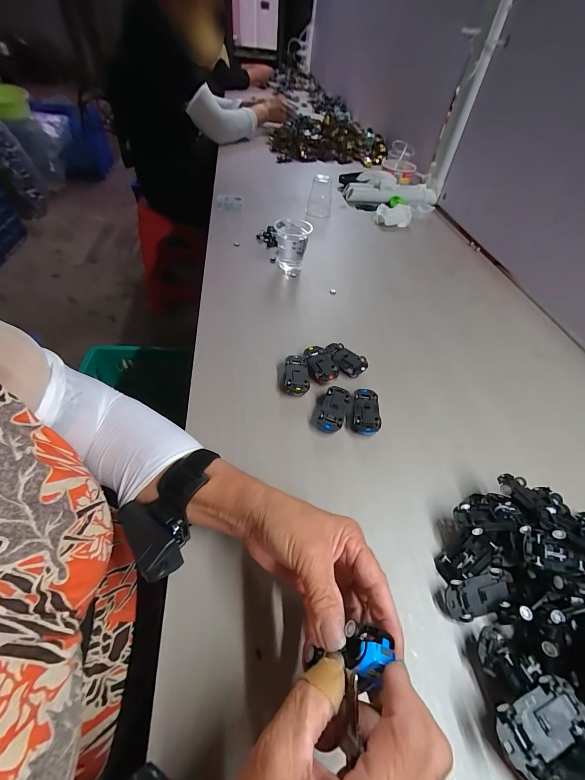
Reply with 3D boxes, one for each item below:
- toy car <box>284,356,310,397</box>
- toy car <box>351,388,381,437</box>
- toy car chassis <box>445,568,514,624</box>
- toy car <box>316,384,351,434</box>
[{"bbox_3d":[0.005,-0.019,0.421,0.031,0.018,0.063,2,51,-1],"label":"toy car"},{"bbox_3d":[0.090,0.027,0.389,0.031,0.016,0.060,9,51,5],"label":"toy car"},{"bbox_3d":[0.161,0.177,0.276,0.063,0.012,0.032,-11,83,-8],"label":"toy car chassis"},{"bbox_3d":[0.051,0.024,0.388,0.030,0.018,0.060,18,52,12],"label":"toy car"}]

